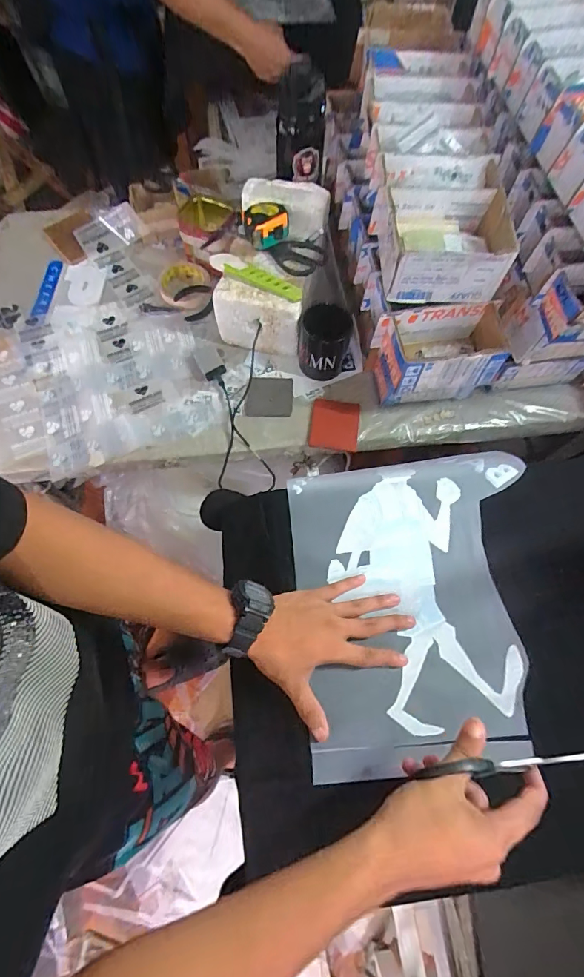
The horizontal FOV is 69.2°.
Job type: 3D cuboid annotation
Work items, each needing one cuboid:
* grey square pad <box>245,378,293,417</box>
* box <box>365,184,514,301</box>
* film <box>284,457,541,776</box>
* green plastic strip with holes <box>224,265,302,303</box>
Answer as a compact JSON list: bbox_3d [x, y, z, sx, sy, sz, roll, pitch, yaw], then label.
[{"bbox_3d":[-0.038,-0.156,0.725,0.075,0.009,0.082,4,67,-1],"label":"grey square pad"},{"bbox_3d":[0.208,-0.348,0.596,0.174,0.077,0.148,2,67,-1],"label":"box"},{"bbox_3d":[0.143,0.118,0.482,0.271,0.025,0.333,-3,67,-4],"label":"film"},{"bbox_3d":[-0.044,-0.326,0.664,0.128,0.015,0.026,26,69,9],"label":"green plastic strip with holes"}]

